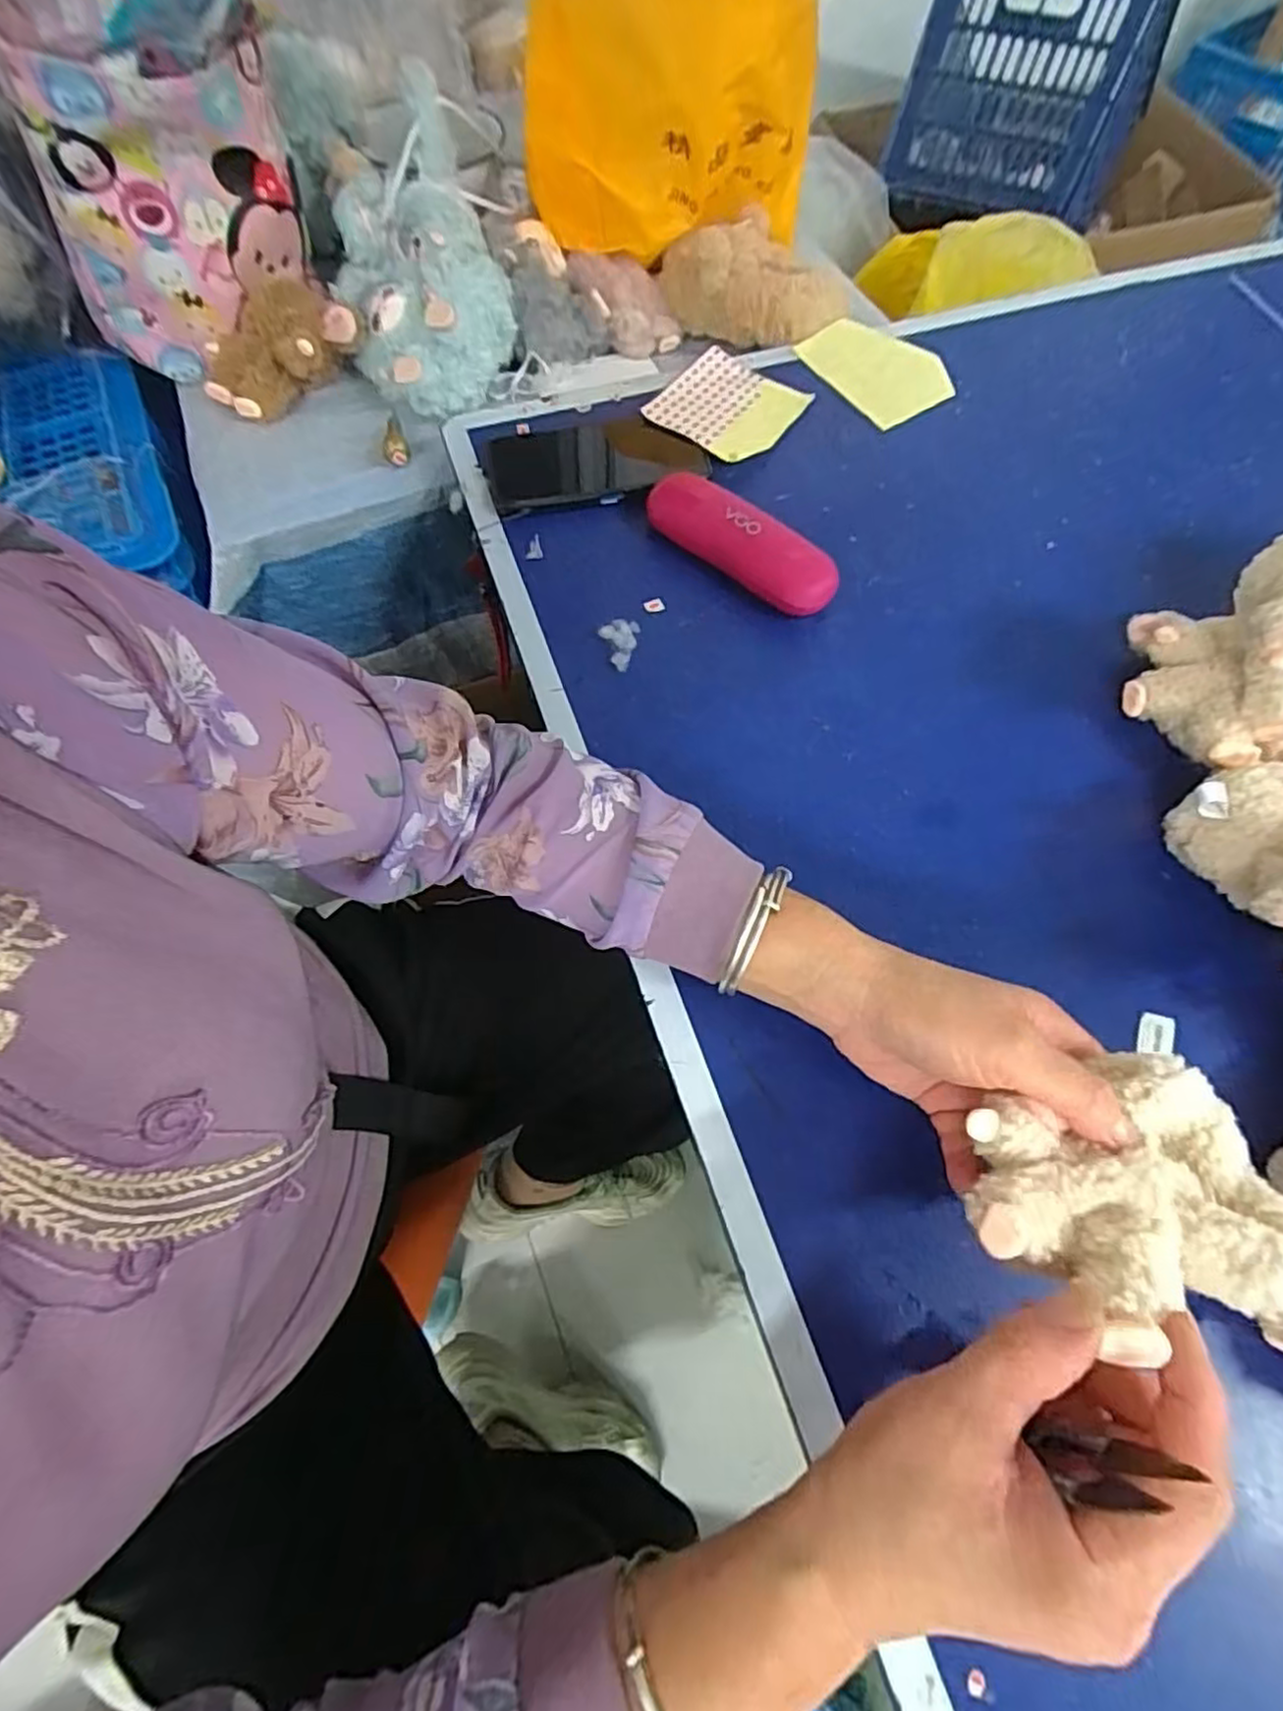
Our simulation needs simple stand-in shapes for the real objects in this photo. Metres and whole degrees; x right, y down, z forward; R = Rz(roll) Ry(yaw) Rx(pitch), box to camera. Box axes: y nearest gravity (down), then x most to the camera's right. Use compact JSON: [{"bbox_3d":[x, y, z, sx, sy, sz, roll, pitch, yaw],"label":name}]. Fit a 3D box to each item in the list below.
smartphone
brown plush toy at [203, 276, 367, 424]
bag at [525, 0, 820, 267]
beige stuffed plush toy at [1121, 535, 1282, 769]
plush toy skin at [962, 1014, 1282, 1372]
[{"bbox_3d":[-0.036,-0.307,0.541,0.164,0.013,0.083,-15,67,-8],"label":"smartphone"},{"bbox_3d":[-0.303,-0.421,0.583,0.089,0.056,0.122,40,71,15],"label":"brown plush toy"},{"bbox_3d":[0.028,-0.613,0.574,0.235,0.225,0.221,-5,66,-4],"label":"bag"},{"bbox_3d":[0.359,-0.118,0.405,0.090,0.122,0.124,-28,69,-13],"label":"beige stuffed plush toy"},{"bbox_3d":[0.183,0.130,0.259,0.112,0.043,0.098,-13,45,-12],"label":"plush toy skin"}]

